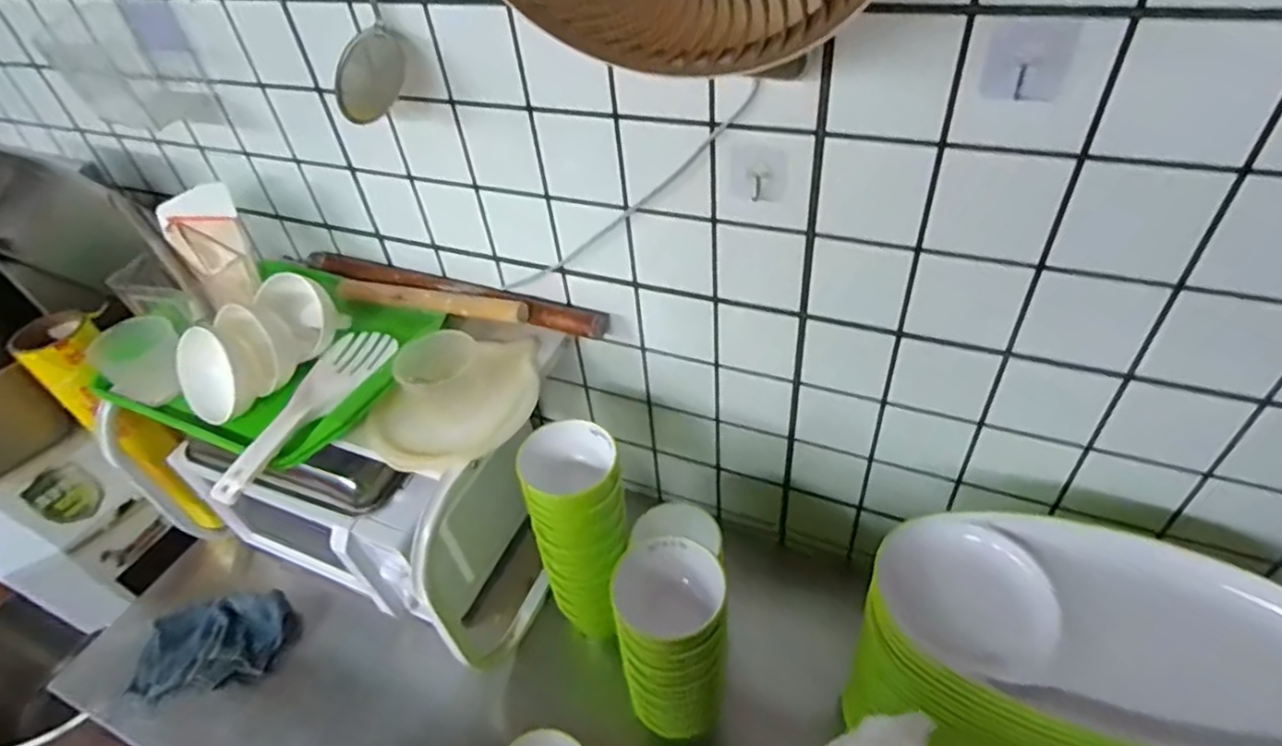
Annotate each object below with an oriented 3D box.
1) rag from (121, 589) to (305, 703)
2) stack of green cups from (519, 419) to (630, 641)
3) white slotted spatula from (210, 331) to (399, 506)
[{"bbox_3d":[-0.609,0.381,0.927,0.214,0.061,0.122,-8,41,0],"label":"rag"},{"bbox_3d":[-0.070,0.197,0.806,0.110,0.289,0.096,-24,44,-18],"label":"stack of green cups"},{"bbox_3d":[-0.378,0.037,0.752,0.070,0.026,0.267,7,43,16],"label":"white slotted spatula"}]

